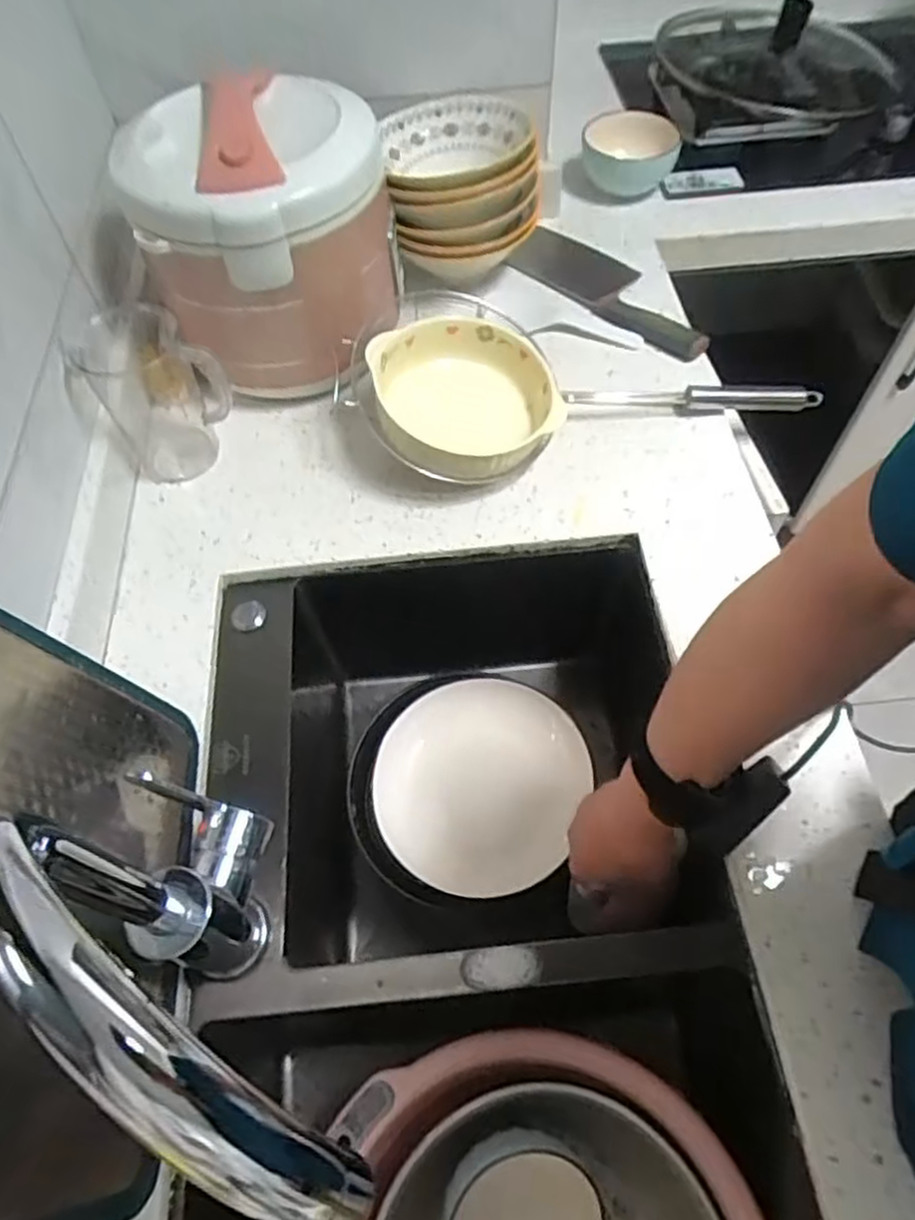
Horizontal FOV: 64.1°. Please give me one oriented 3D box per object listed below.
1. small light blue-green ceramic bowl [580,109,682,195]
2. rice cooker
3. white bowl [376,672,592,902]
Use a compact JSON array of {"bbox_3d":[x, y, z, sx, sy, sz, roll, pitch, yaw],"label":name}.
[{"bbox_3d":[0.212,-0.562,0.903,0.112,0.077,0.093,12,60,10],"label":"small light blue-green ceramic bowl"},{"bbox_3d":[-0.169,-0.334,0.683,0.210,0.237,0.182,-11,59,-4],"label":"rice cooker"},{"bbox_3d":[0.018,0.147,0.624,0.174,0.038,0.174,1,74,-4],"label":"white bowl"}]

